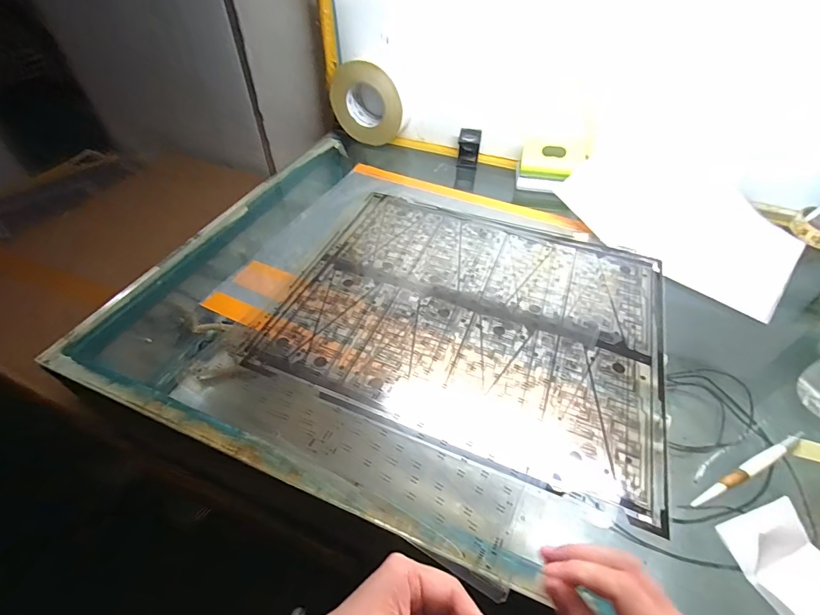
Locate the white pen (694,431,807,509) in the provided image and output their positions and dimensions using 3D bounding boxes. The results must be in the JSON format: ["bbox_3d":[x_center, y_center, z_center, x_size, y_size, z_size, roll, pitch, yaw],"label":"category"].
[{"bbox_3d":[0.295,0.137,0.337,0.140,0.008,0.011,-18,49,-17],"label":"white pen"}]

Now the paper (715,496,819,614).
[{"bbox_3d":[0.278,0.180,0.281,0.066,0.033,0.066,-12,48,-12],"label":"paper"}]

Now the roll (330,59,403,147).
[{"bbox_3d":[-0.075,-0.380,0.729,0.141,0.131,0.047,17,48,15],"label":"roll"}]

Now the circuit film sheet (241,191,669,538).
[{"bbox_3d":[0.079,-0.002,0.470,0.410,0.004,0.356,17,49,14],"label":"circuit film sheet"}]

